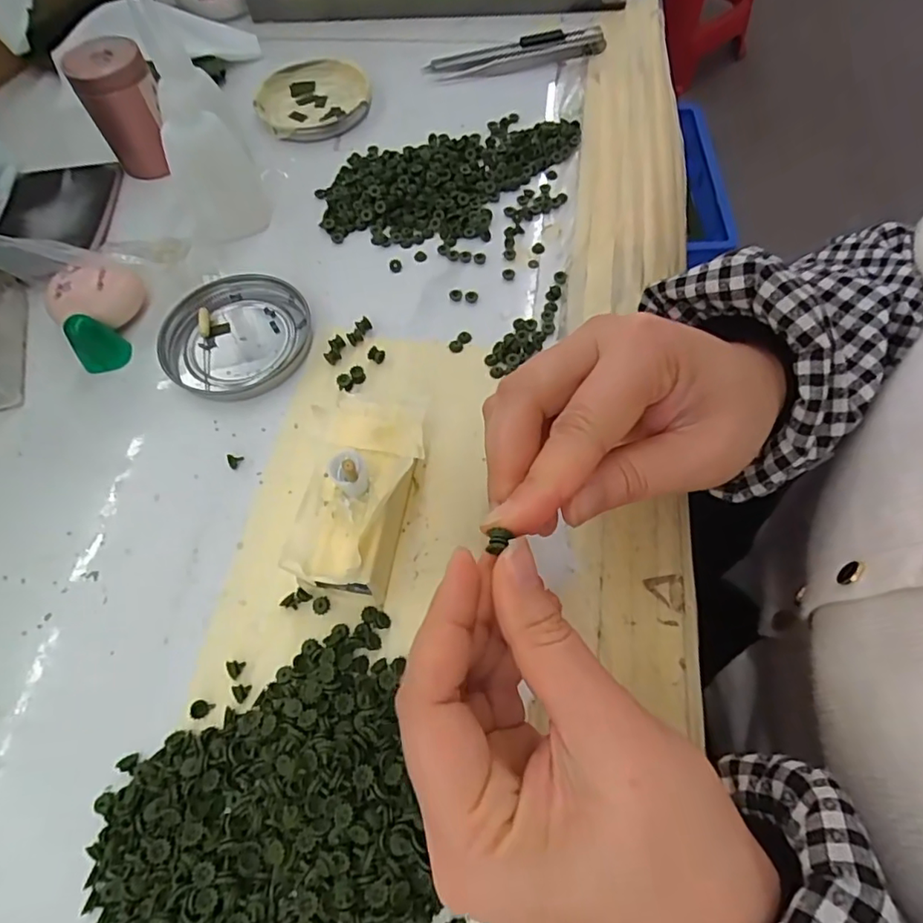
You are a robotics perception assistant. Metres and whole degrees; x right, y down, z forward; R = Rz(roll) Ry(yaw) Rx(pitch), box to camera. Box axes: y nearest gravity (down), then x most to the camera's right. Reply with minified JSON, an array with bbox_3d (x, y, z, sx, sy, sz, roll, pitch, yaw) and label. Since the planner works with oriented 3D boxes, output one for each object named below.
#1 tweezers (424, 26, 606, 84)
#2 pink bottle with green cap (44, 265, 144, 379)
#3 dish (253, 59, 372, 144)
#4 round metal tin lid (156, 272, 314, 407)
[{"bbox_3d":[0.040,-0.302,0.414,0.129,0.007,0.029,-9,63,-2],"label":"tweezers"},{"bbox_3d":[-0.194,-0.082,0.303,0.047,0.026,0.052,-36,67,-14],"label":"pink bottle with green cap"},{"bbox_3d":[-0.106,-0.261,0.401,0.078,0.010,0.089,-15,63,-5],"label":"dish"},{"bbox_3d":[-0.121,-0.068,0.303,0.076,0.008,0.076,-1,63,2],"label":"round metal tin lid"}]

